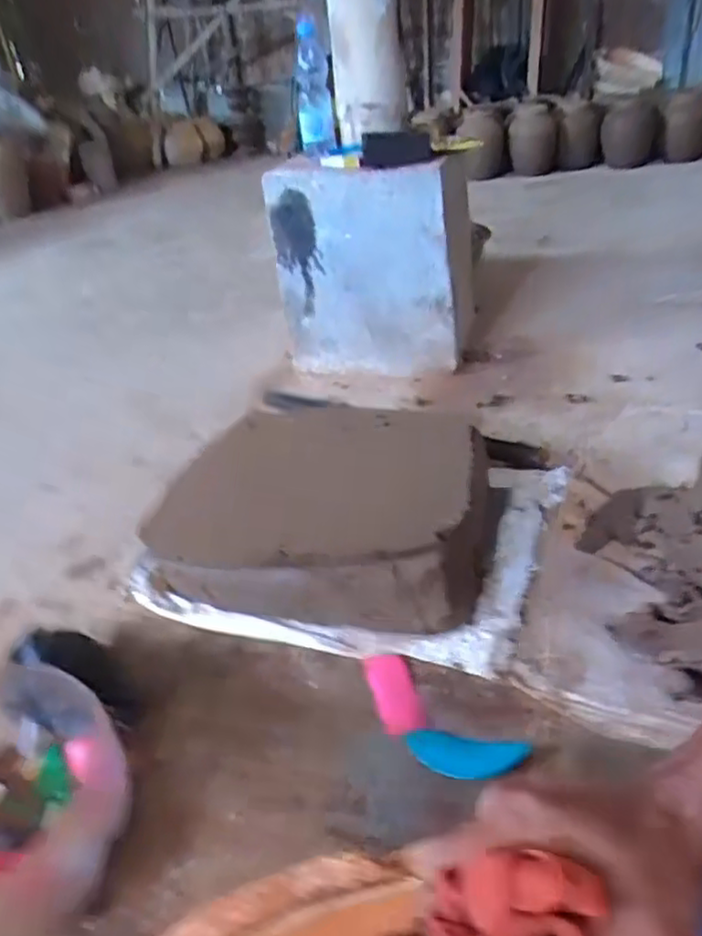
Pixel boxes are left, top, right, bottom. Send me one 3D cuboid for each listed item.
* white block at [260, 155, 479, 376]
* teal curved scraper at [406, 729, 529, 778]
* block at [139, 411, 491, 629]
[{"bbox_3d":[0.042,-0.395,1.413,0.389,0.417,0.113,-1,33,6],"label":"white block"},{"bbox_3d":[0.115,0.286,0.680,0.118,0.010,0.047,4,34,14],"label":"teal curved scraper"},{"bbox_3d":[-0.028,0.051,0.967,0.425,0.126,0.350,5,35,15],"label":"block"}]

